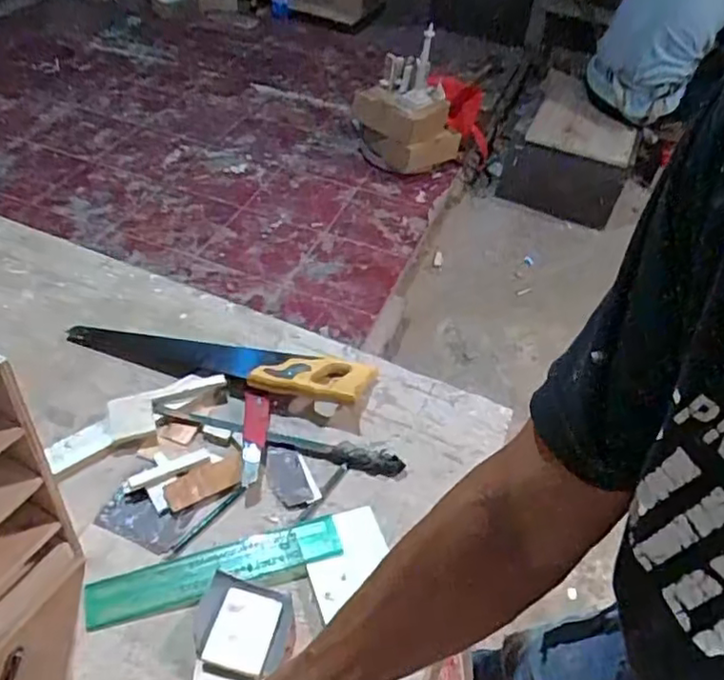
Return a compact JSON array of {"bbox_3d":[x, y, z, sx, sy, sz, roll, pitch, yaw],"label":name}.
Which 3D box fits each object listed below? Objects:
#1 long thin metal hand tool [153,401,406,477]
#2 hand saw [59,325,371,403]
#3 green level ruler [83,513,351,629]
[{"bbox_3d":[-0.102,0.117,0.762,0.308,0.014,0.031,12,43,6],"label":"long thin metal hand tool"},{"bbox_3d":[-0.194,0.018,0.836,0.421,0.039,0.101,11,43,5],"label":"hand saw"},{"bbox_3d":[-0.145,0.233,0.636,0.249,0.009,0.054,-12,49,-14],"label":"green level ruler"}]

